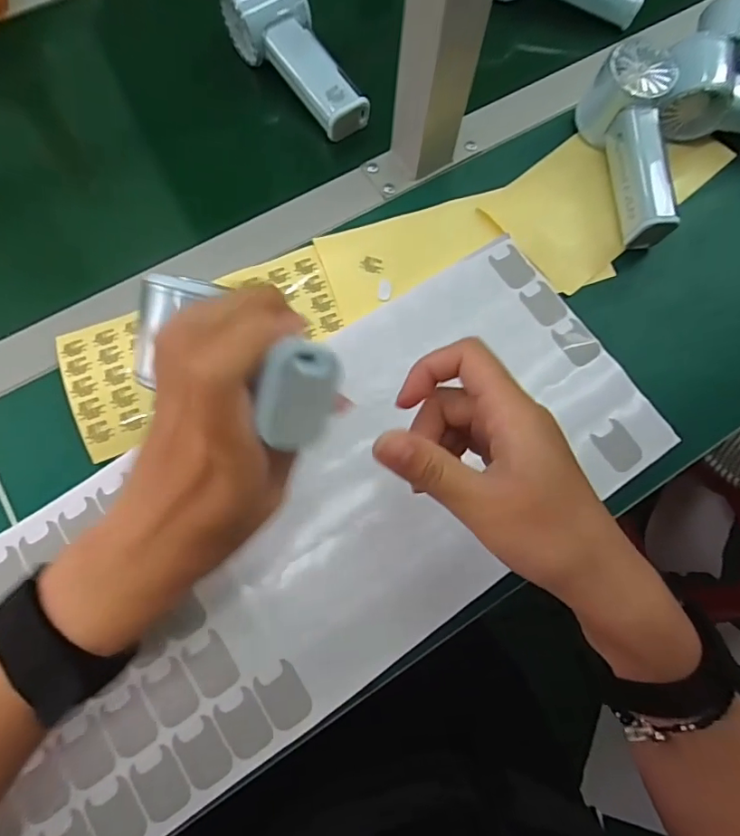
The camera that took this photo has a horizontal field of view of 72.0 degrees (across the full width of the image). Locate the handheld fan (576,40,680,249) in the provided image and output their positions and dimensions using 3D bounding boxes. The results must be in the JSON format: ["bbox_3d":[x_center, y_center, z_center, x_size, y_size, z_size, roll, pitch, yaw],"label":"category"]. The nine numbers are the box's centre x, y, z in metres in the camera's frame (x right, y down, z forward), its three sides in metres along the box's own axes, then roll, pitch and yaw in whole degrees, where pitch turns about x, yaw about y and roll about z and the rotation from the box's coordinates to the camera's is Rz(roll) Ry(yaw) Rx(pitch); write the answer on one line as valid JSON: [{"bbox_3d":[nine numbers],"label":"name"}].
[{"bbox_3d":[0.216,-0.215,0.400,0.053,0.055,0.147,-9,73,-6],"label":"handheld fan"}]

